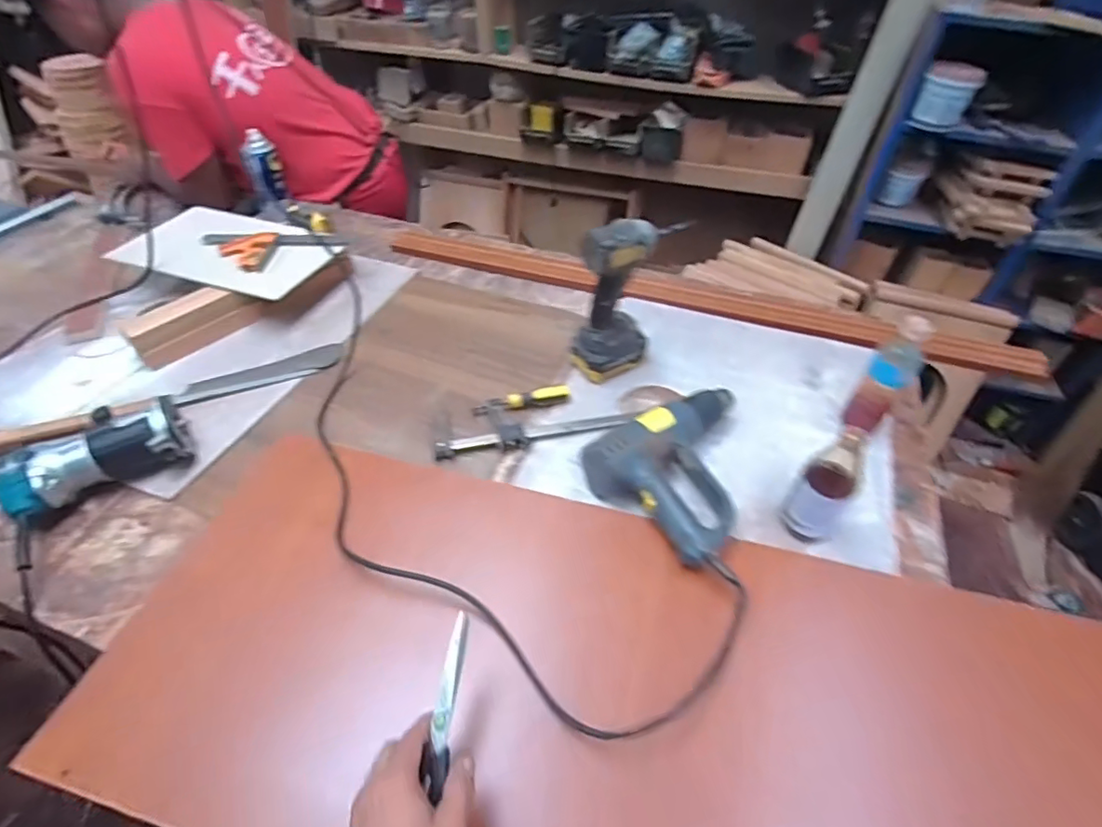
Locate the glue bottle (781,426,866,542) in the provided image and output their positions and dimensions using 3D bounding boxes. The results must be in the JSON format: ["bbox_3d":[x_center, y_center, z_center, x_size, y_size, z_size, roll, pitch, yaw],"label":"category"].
[{"bbox_3d":[0.323,0.082,0.647,0.057,0.155,0.059,33,53,28],"label":"glue bottle"}]

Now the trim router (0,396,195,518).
[{"bbox_3d":[-0.577,0.048,0.709,0.191,0.072,0.106,-23,49,-22],"label":"trim router"}]

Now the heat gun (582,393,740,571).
[{"bbox_3d":[0.194,0.061,0.726,0.249,0.069,0.198,-30,53,-28],"label":"heat gun"}]

